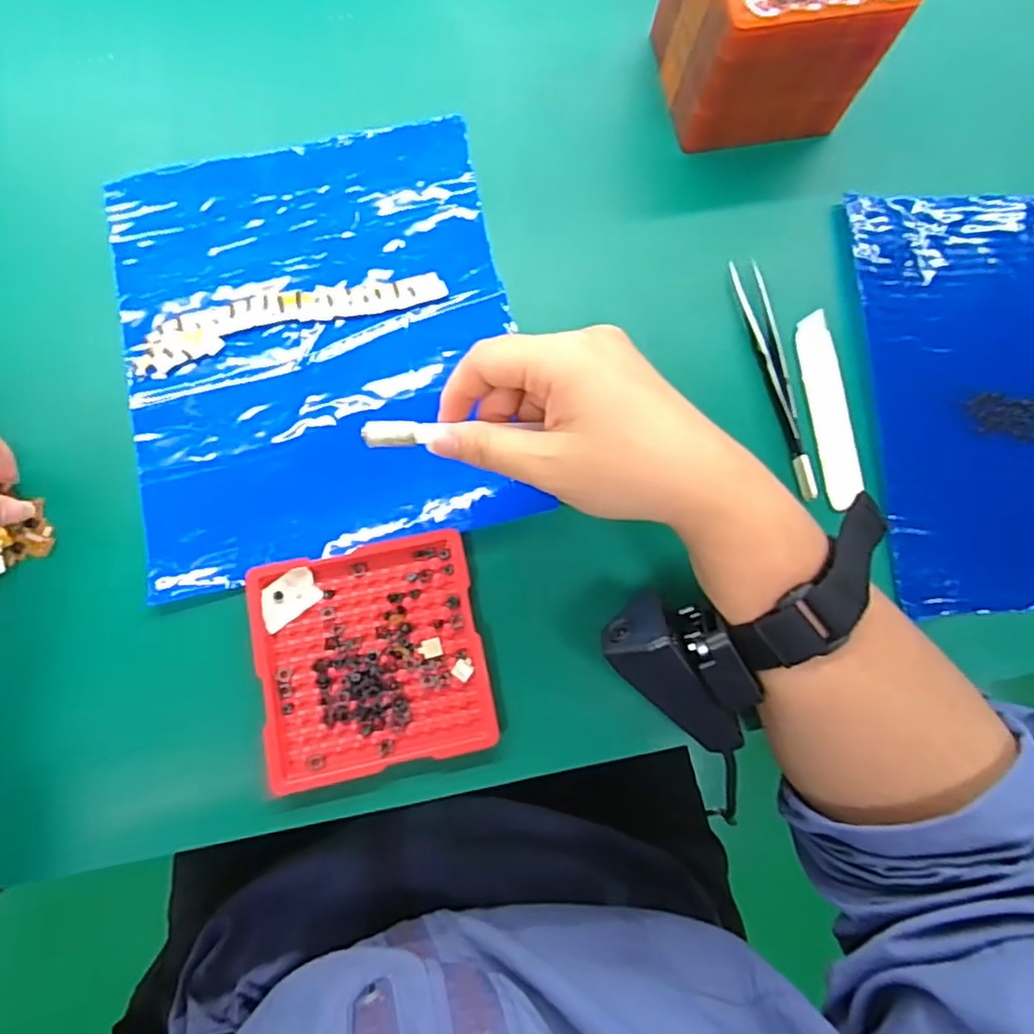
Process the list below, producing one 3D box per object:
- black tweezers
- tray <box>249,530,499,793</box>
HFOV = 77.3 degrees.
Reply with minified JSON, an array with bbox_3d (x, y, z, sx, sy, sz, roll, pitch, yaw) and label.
[{"bbox_3d":[0.128,-0.070,0.323,0.015,0.004,0.125,-8,77,-3],"label":"black tweezers"},{"bbox_3d":[-0.067,0.064,0.297,0.099,0.009,0.098,-11,77,-4],"label":"tray"}]

